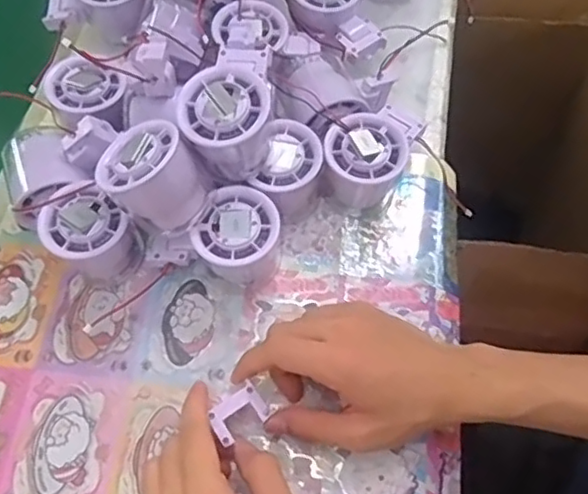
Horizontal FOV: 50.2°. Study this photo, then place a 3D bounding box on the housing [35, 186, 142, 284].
[{"bbox_3d":[-0.142,-0.009,0.438,0.052,0.061,0.054,-1,64,2],"label":"housing"}]

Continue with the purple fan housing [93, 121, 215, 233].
[{"bbox_3d":[-0.090,-0.045,0.410,0.056,0.063,0.056,-12,53,17],"label":"purple fan housing"}]

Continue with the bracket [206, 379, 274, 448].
[{"bbox_3d":[-0.033,0.101,0.385,0.034,0.006,0.025,-37,69,-15],"label":"bracket"}]

